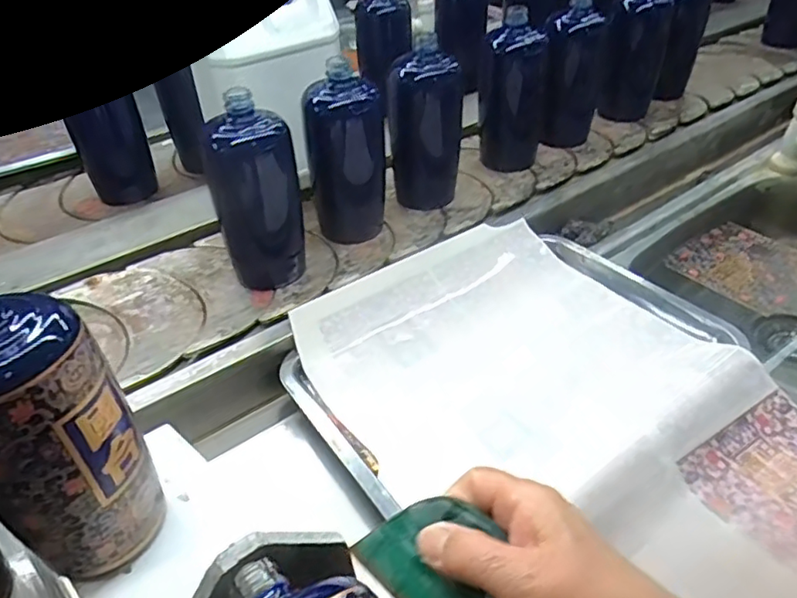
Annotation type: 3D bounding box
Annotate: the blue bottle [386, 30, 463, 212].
[{"bbox_3d":[0.030,-0.197,0.692,0.070,0.170,0.057,-27,46,-26],"label":"blue bottle"}]

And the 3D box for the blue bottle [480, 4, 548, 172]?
[{"bbox_3d":[0.147,-0.259,0.768,0.082,0.166,0.070,7,42,12],"label":"blue bottle"}]

